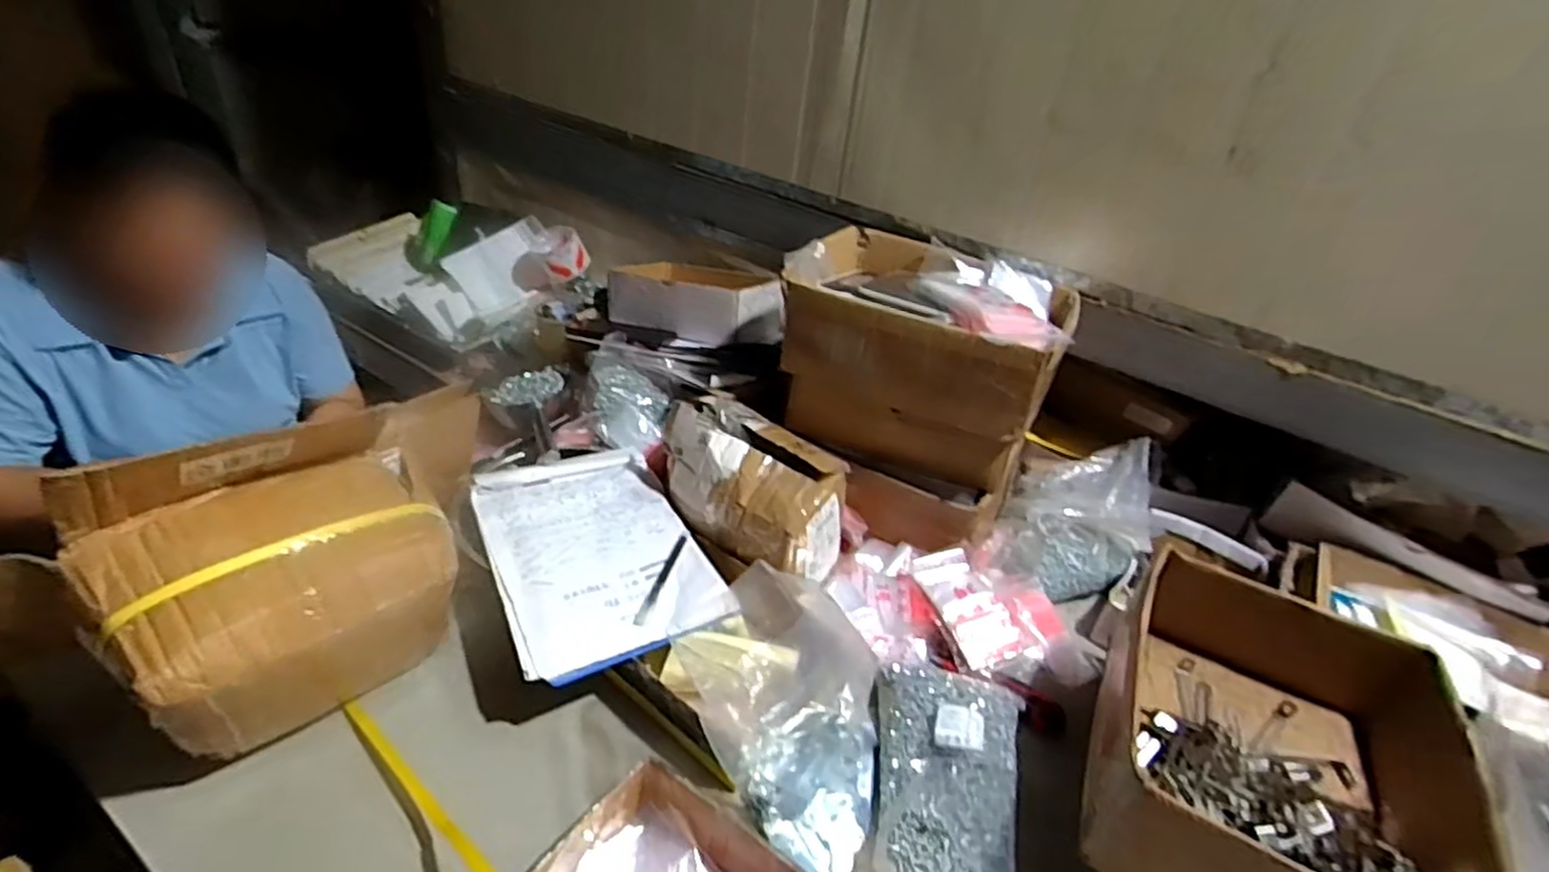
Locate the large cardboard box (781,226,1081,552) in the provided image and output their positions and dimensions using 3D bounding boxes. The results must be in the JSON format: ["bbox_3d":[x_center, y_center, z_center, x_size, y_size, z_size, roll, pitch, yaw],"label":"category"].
[{"bbox_3d":[0.188,-0.088,0.961,0.326,0.264,0.245,21,36,18],"label":"large cardboard box"}]

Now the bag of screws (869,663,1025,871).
[{"bbox_3d":[0.171,0.319,0.688,0.143,0.079,0.224,12,34,6],"label":"bag of screws"}]

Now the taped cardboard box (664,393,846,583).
[{"bbox_3d":[-0.025,0.057,0.877,0.220,0.141,0.152,29,40,29],"label":"taped cardboard box"}]

